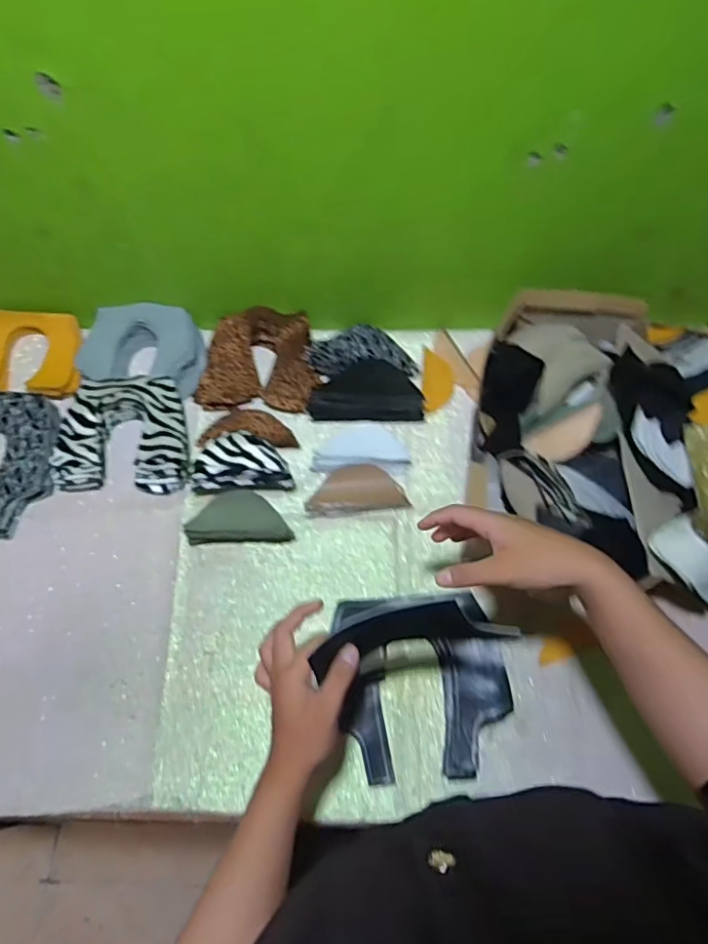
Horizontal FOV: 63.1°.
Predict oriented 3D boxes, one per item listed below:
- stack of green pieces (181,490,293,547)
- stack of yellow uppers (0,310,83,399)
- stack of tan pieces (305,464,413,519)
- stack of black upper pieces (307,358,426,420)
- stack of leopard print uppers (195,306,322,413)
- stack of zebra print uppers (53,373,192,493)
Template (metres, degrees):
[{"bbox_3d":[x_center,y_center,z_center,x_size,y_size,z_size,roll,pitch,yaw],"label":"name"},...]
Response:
[{"bbox_3d":[-0.134,0.055,0.689,0.118,0.041,0.058,2,65,1],"label":"stack of green pieces"},{"bbox_3d":[-0.454,-0.162,0.786,0.164,0.032,0.122,-1,65,0],"label":"stack of yellow uppers"},{"bbox_3d":[0.002,0.021,0.711,0.122,0.017,0.058,-8,65,-3],"label":"stack of tan pieces"},{"bbox_3d":[0.018,-0.108,0.759,0.146,0.029,0.076,3,65,2],"label":"stack of black upper pieces"},{"bbox_3d":[-0.128,-0.153,0.776,0.158,0.048,0.139,4,65,2],"label":"stack of leopard print uppers"},{"bbox_3d":[-0.290,-0.049,0.738,0.164,0.048,0.152,0,65,0],"label":"stack of zebra print uppers"}]

